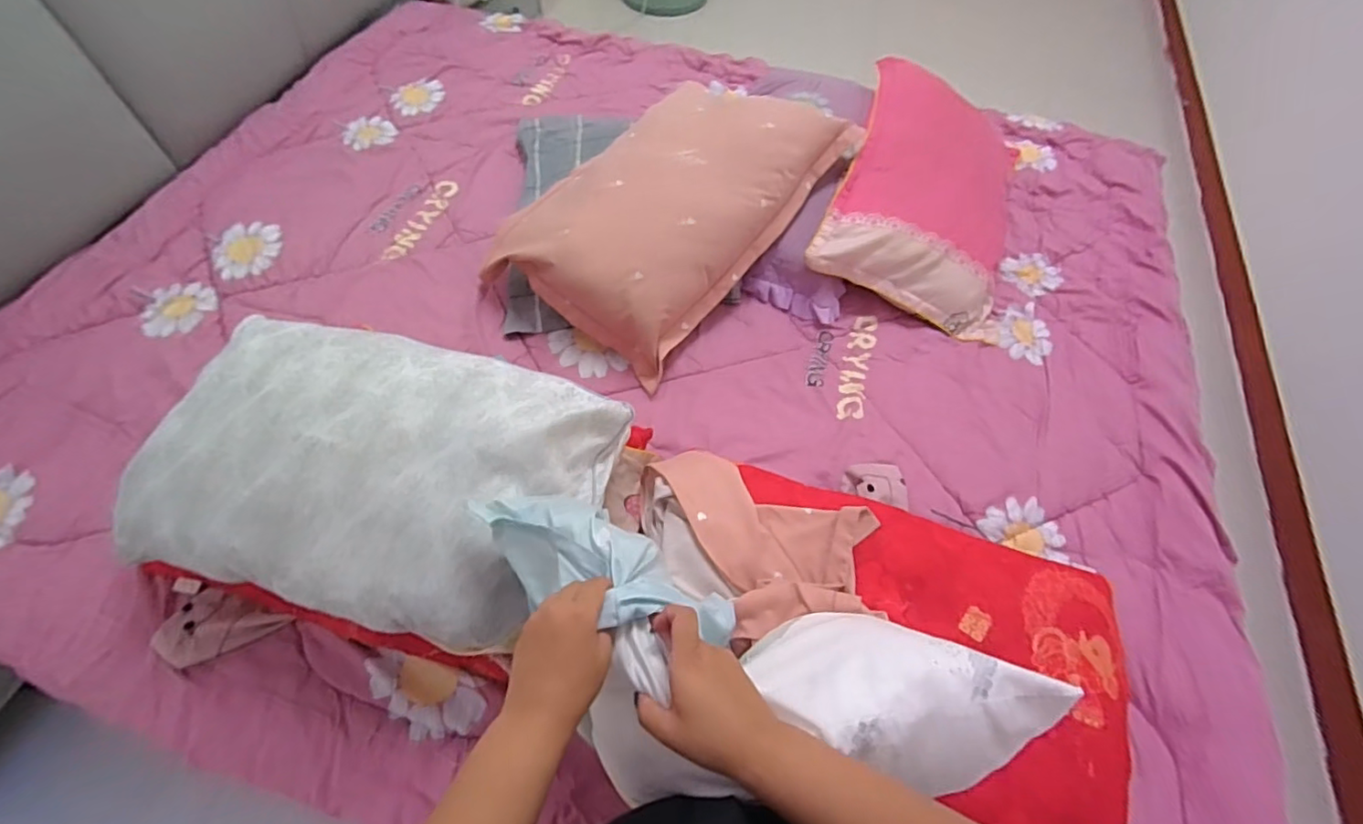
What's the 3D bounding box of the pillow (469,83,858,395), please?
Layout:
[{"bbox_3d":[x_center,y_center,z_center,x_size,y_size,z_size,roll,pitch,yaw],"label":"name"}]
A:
[{"bbox_3d":[-0.023,-0.405,1.132,0.398,0.233,0.598,34,64,17],"label":"pillow"}]

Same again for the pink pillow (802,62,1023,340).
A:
[{"bbox_3d":[0.514,-0.466,1.232,0.369,0.159,0.599,18,61,9],"label":"pink pillow"}]

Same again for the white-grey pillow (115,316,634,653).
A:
[{"bbox_3d":[-0.375,0.062,0.713,0.527,0.119,0.323,12,59,6],"label":"white-grey pillow"}]

